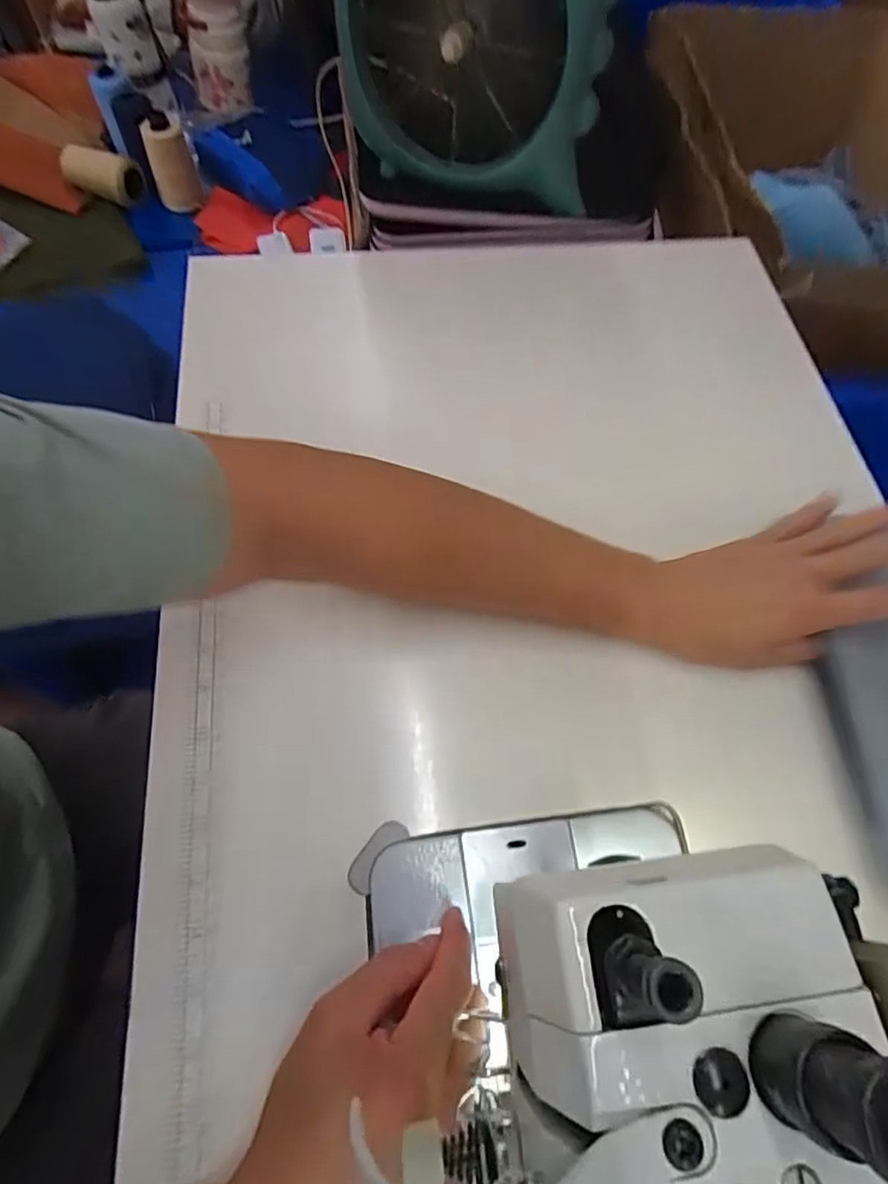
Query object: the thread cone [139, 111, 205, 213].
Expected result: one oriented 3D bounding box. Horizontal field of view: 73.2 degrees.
[{"bbox_3d":[-0.397,-0.622,0.873,0.064,0.106,0.054,-23,67,-15],"label":"thread cone"}]

